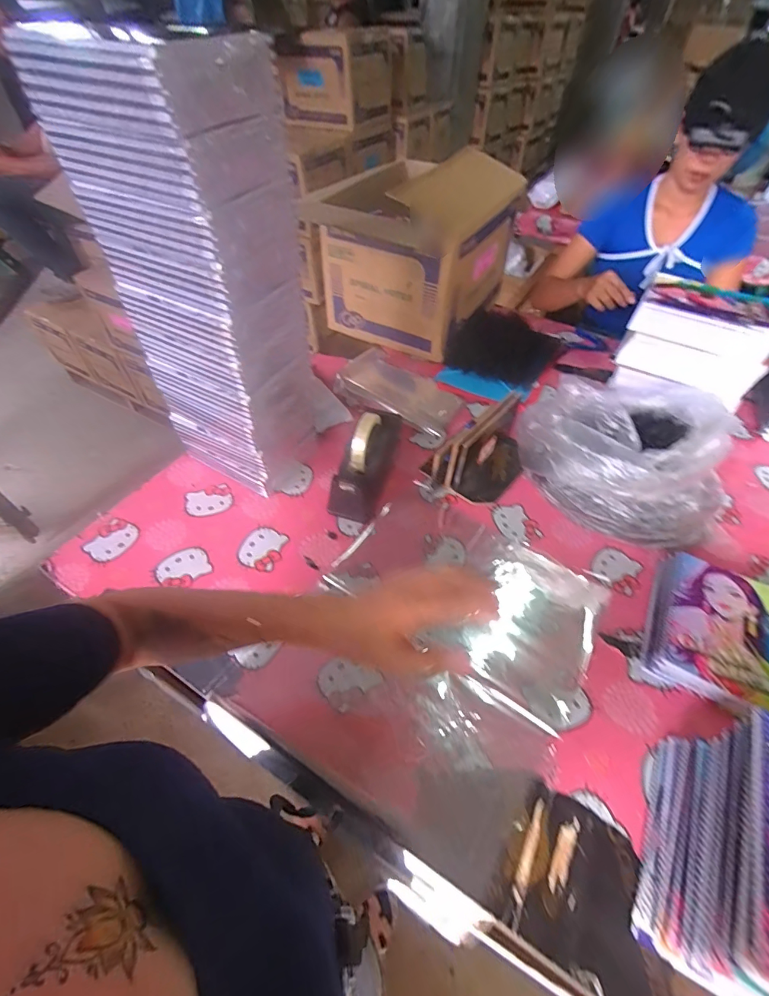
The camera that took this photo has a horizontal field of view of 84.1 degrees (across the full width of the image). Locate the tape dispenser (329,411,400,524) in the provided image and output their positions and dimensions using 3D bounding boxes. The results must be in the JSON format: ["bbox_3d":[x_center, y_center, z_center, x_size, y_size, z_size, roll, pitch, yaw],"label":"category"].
[{"bbox_3d":[-0.028,-0.070,0.746,0.075,0.126,0.201,14,50,10],"label":"tape dispenser"}]

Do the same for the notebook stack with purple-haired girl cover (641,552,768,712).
[{"bbox_3d":[0.468,0.189,0.603,0.164,0.048,0.206,24,53,18],"label":"notebook stack with purple-haired girl cover"}]

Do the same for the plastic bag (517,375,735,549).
[{"bbox_3d":[0.388,-0.061,0.703,0.269,0.217,0.279,-17,52,-16],"label":"plastic bag"}]

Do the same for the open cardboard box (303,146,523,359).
[{"bbox_3d":[0.072,-0.620,1.066,0.395,0.320,0.438,20,53,14],"label":"open cardboard box"}]

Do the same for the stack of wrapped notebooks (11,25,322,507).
[{"bbox_3d":[-0.235,-0.258,0.623,0.211,0.530,0.170,27,55,19],"label":"stack of wrapped notebooks"}]

